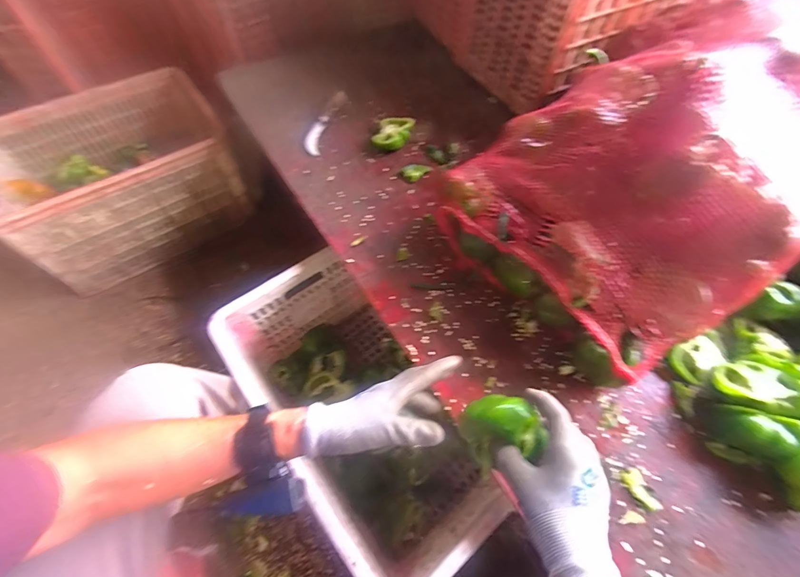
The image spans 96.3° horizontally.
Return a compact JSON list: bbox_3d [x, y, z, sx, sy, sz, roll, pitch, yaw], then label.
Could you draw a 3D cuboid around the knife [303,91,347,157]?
[{"bbox_3d":[-0.157,-0.353,0.754,0.033,0.029,0.190,13,61,6],"label":"knife"}]

